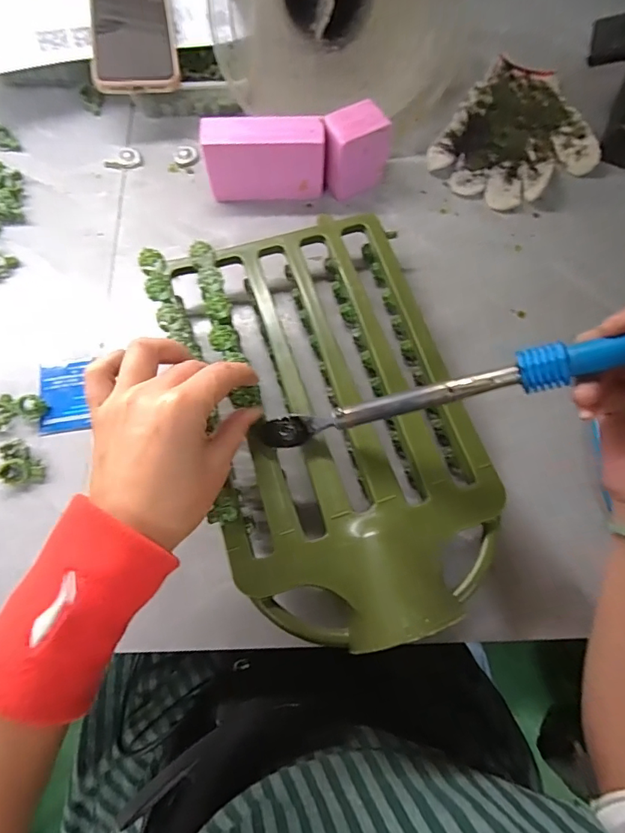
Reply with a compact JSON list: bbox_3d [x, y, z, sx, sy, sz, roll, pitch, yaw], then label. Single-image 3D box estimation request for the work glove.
[{"bbox_3d":[0.224,-0.297,0.498,0.146,0.017,0.191,31,74,8],"label":"work glove"}]

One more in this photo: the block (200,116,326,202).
[{"bbox_3d":[-0.043,-0.237,0.439,0.106,0.071,0.034,-5,72,-4],"label":"block"}]

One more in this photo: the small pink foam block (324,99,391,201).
[{"bbox_3d":[0.037,-0.250,0.447,0.062,0.069,0.045,-25,74,-9],"label":"small pink foam block"}]

